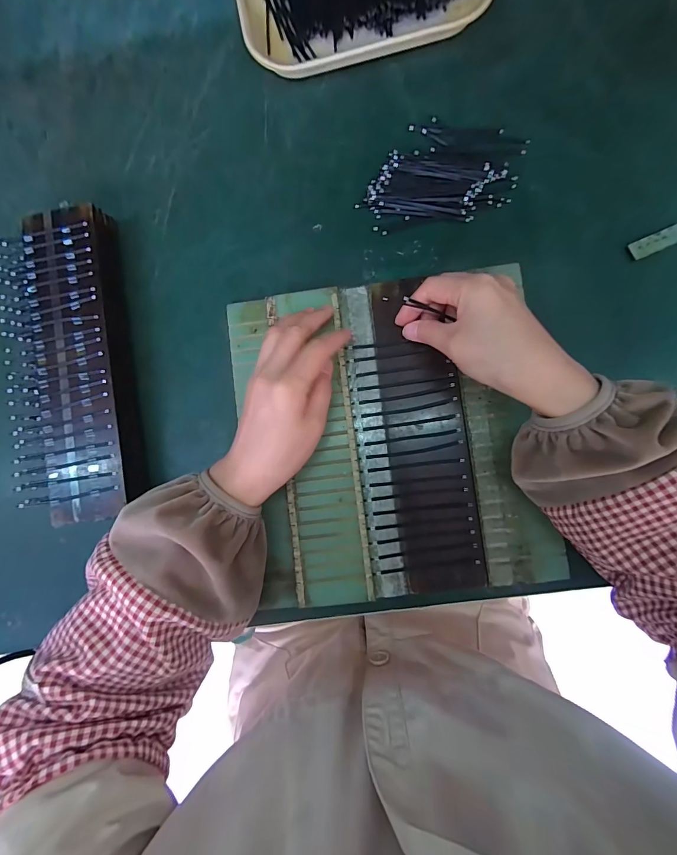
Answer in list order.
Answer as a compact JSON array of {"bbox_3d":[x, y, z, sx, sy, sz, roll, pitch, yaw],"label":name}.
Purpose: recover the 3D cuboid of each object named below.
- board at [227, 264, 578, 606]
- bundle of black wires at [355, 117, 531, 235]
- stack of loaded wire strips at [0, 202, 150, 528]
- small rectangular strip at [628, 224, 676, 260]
[{"bbox_3d":[0.040,0.007,0.304,0.242,0.012,0.265,-8,87,3],"label":"board"},{"bbox_3d":[0.093,-0.222,0.314,0.123,0.015,0.109,15,89,4],"label":"bundle of black wires"},{"bbox_3d":[-0.233,-0.054,0.312,0.099,0.037,0.268,-11,87,3],"label":"stack of loaded wire strips"},{"bbox_3d":[0.274,-0.159,0.306,0.046,0.006,0.017,-21,86,3],"label":"small rectangular strip"}]

